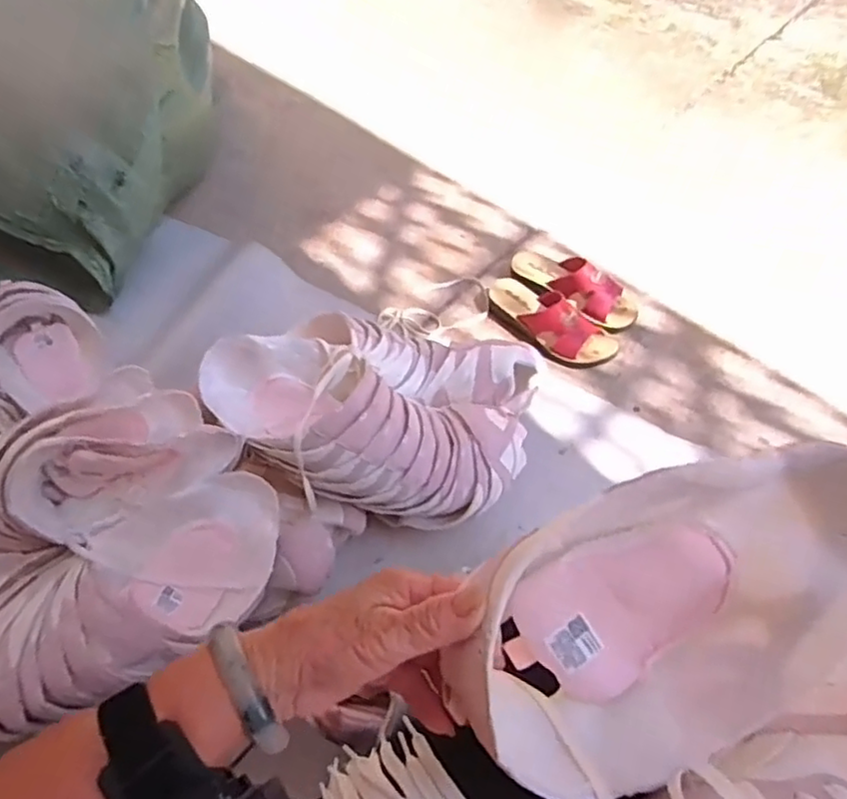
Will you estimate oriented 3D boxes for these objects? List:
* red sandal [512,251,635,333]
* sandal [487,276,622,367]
[{"bbox_3d":[0.248,-0.194,1.054,0.225,0.067,0.085,32,63,19],"label":"red sandal"},{"bbox_3d":[0.201,-0.130,1.018,0.228,0.075,0.087,34,64,20],"label":"sandal"}]

